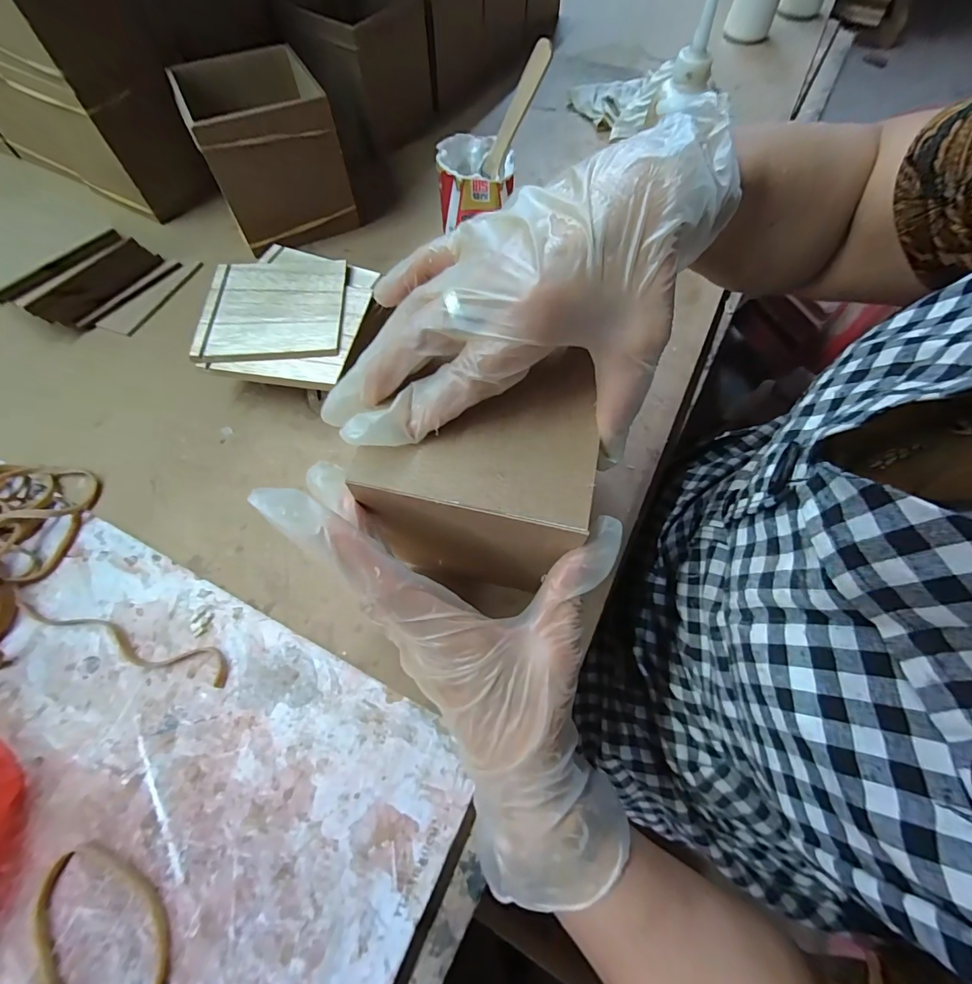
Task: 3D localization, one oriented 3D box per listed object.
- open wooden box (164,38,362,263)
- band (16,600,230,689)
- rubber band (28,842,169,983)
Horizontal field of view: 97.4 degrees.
[{"bbox_3d":[-0.205,-0.319,0.406,0.112,0.107,0.113,-28,68,-14],"label":"open wooden box"},{"bbox_3d":[-0.225,0.092,0.263,0.145,0.004,0.019,12,64,5],"label":"band"},{"bbox_3d":[-0.186,0.213,0.203,0.083,0.004,0.055,28,66,12],"label":"rubber band"}]

